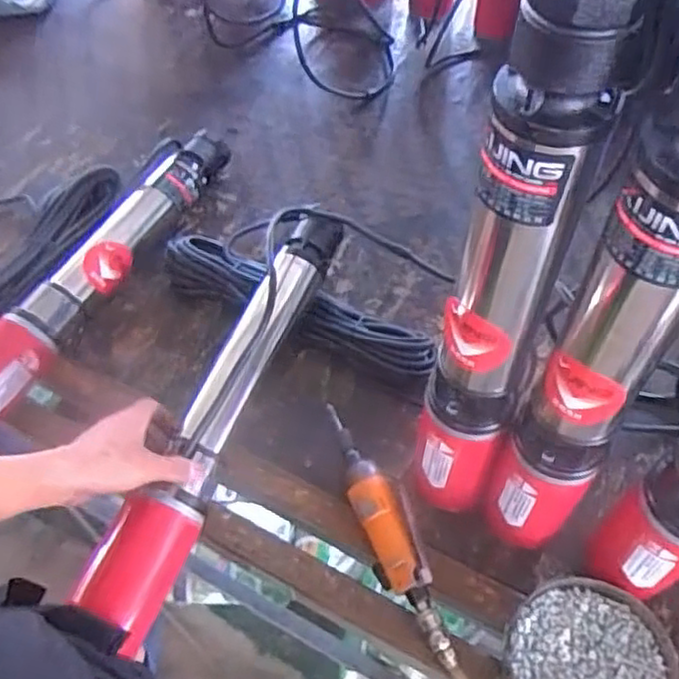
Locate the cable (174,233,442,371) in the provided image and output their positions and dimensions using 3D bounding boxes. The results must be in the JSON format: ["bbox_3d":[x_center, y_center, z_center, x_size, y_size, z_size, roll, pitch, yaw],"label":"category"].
[{"bbox_3d":[-0.048,-0.039,0.819,0.339,0.050,0.063,23,61,15],"label":"cable"}]

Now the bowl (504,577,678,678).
[{"bbox_3d":[0.216,0.287,0.609,0.137,0.034,0.138,-1,58,1],"label":"bowl"}]

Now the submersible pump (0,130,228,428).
[{"bbox_3d":[-0.298,-0.076,0.837,0.079,0.075,0.516,23,61,15],"label":"submersible pump"}]

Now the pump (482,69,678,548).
[{"bbox_3d":[0.168,0.015,0.449,0.072,0.473,0.070,25,62,17],"label":"pump"}]

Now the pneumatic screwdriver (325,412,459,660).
[{"bbox_3d":[0.048,0.179,0.679,0.054,0.042,0.261,-18,59,-10],"label":"pneumatic screwdriver"}]

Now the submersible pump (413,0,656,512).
[{"bbox_3d":[0.104,-0.018,0.477,0.068,0.482,0.069,18,60,13],"label":"submersible pump"}]

